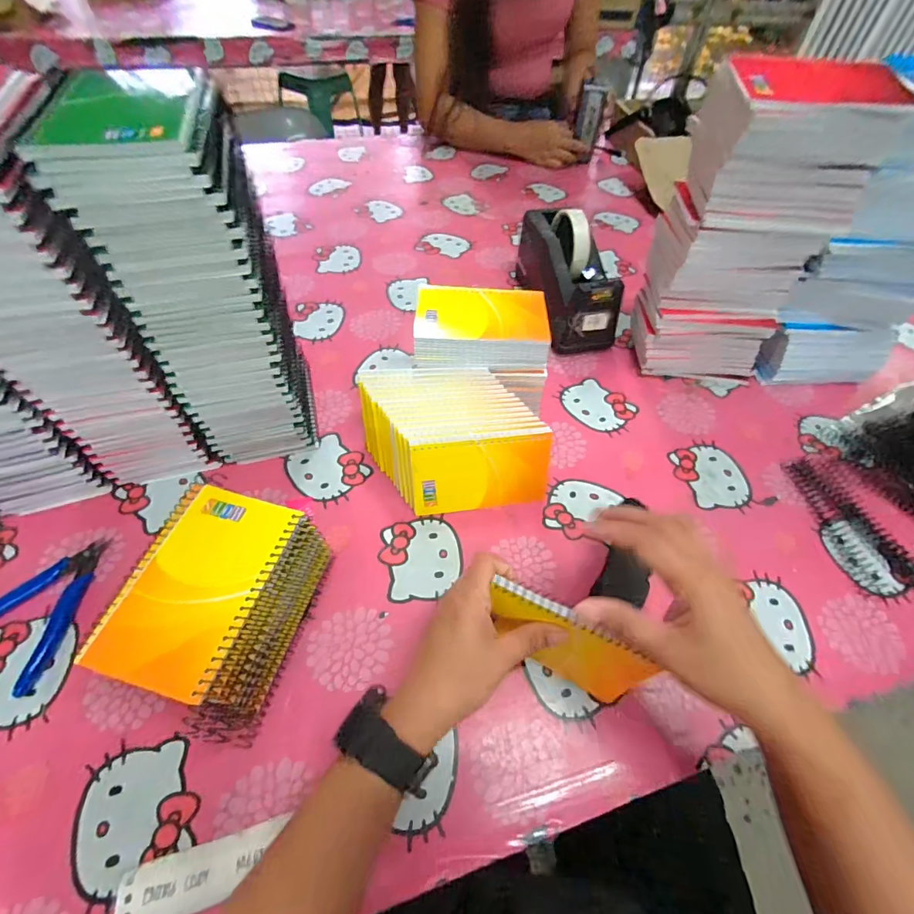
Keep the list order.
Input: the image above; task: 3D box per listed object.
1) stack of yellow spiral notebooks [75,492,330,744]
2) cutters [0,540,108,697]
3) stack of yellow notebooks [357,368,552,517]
[{"bbox_3d":[-0.173,0.110,0.329,0.093,0.097,0.151,14,54,7],"label":"stack of yellow spiral notebooks"},{"bbox_3d":[-0.353,0.124,0.361,0.079,0.009,0.118,4,54,-1],"label":"cutters"},{"bbox_3d":[-0.005,-0.019,0.442,0.172,0.077,0.127,-6,54,-8],"label":"stack of yellow notebooks"}]

